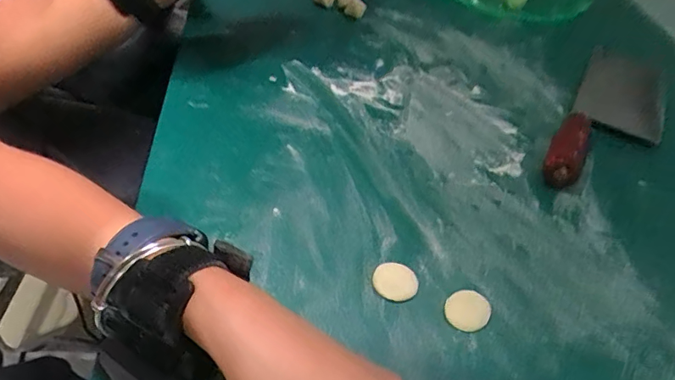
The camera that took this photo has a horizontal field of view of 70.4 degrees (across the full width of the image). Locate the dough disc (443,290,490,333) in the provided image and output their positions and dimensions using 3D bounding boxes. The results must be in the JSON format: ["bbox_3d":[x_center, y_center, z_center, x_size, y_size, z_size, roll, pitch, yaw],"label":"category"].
[{"bbox_3d":[0.086,0.079,0.318,0.027,0.007,0.030,27,50,18],"label":"dough disc"}]

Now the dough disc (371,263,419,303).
[{"bbox_3d":[0.040,0.063,0.329,0.031,0.007,0.027,33,53,22],"label":"dough disc"}]

